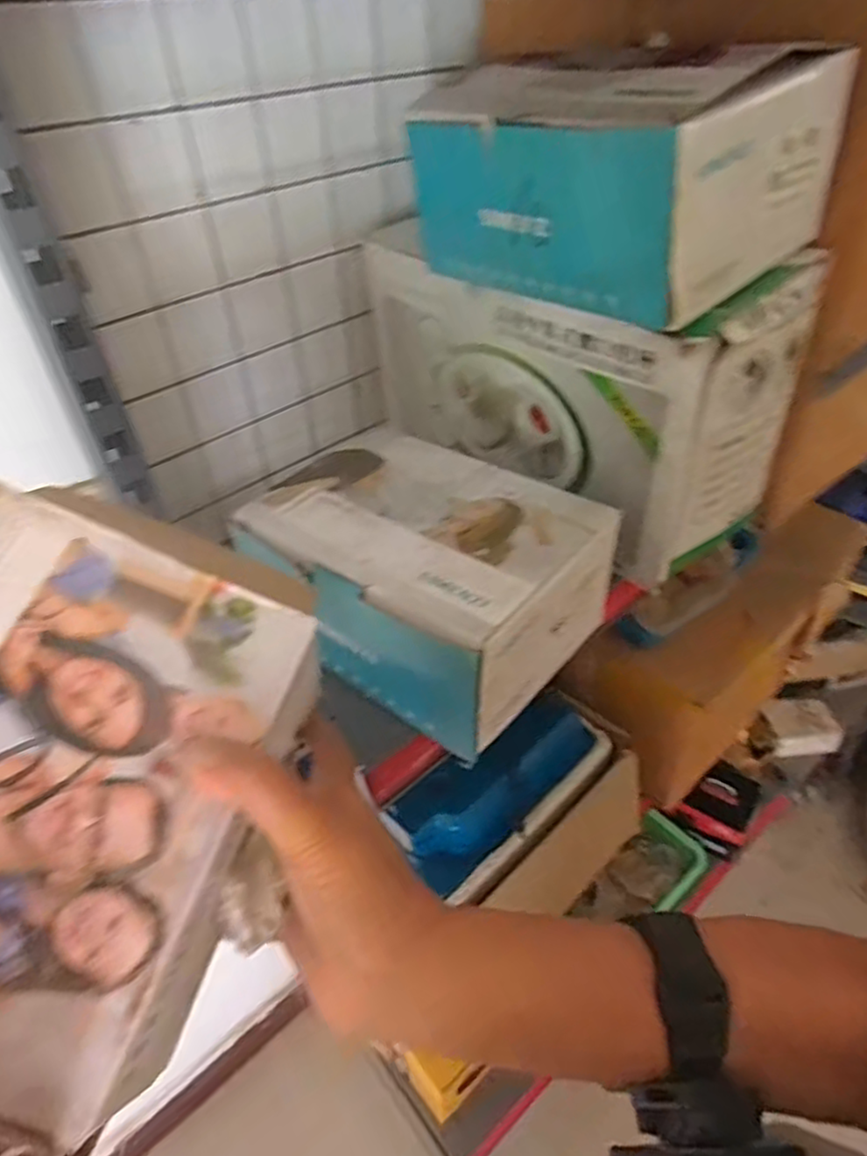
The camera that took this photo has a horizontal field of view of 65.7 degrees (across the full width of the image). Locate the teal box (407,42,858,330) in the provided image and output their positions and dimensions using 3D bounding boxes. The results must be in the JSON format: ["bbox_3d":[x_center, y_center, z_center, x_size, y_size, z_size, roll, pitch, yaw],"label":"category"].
[{"bbox_3d":[0.107,-0.247,0.408,0.155,0.105,0.200,-32,48,-29],"label":"teal box"}]

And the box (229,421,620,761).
[{"bbox_3d":[-0.007,-0.007,0.445,0.201,0.090,0.160,27,49,30],"label":"box"}]

